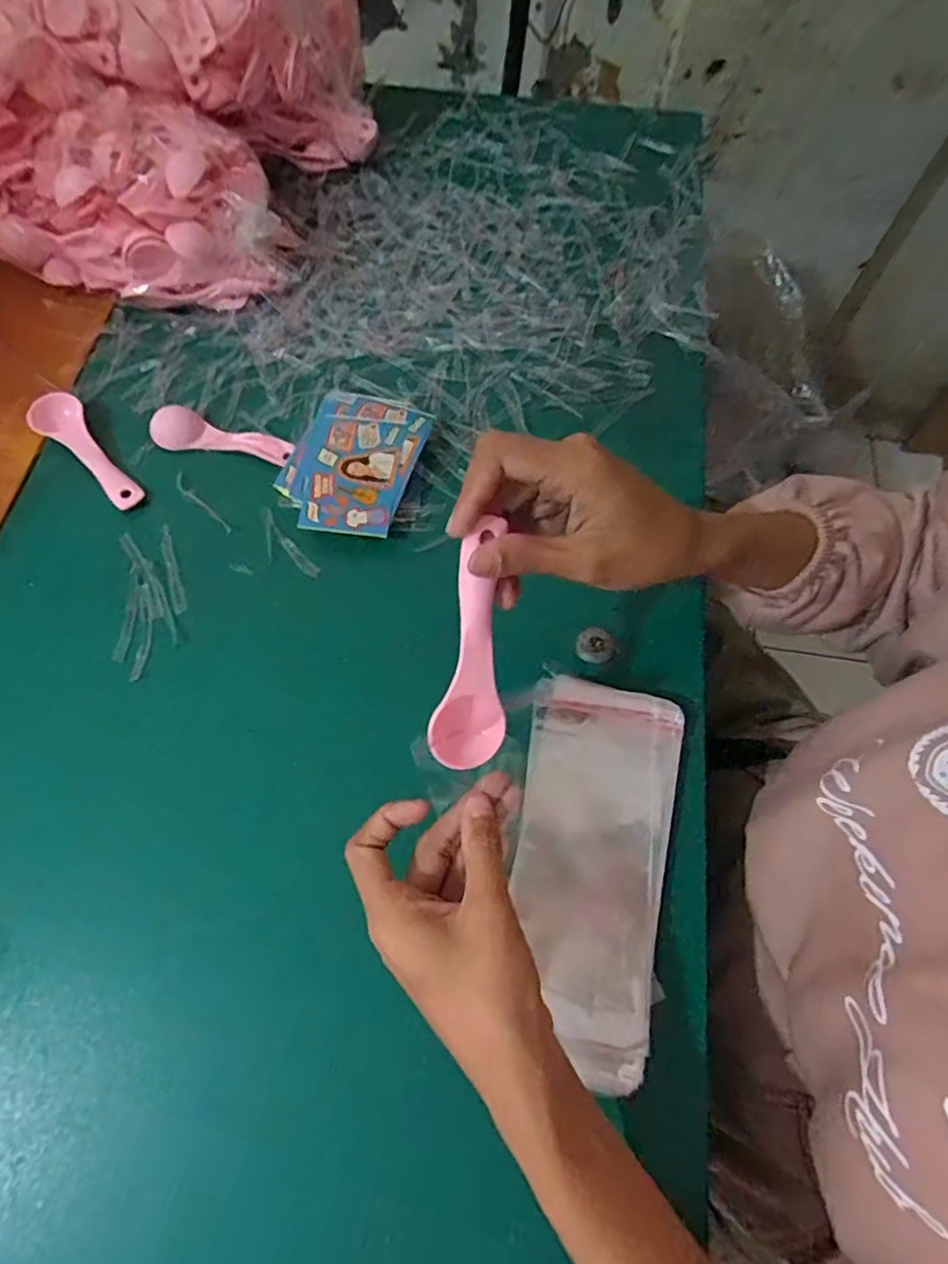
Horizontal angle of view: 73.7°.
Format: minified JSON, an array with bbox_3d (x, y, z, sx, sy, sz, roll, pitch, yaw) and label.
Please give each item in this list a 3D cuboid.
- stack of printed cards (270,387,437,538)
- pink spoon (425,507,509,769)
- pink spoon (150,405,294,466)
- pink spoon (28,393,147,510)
[{"bbox_3d":[-0.086,-0.120,0.447,0.089,0.021,0.116,17,67,6],"label":"stack of printed cards"},{"bbox_3d":[0.000,0.007,0.281,0.033,0.010,0.109,4,99,0],"label":"pink spoon"},{"bbox_3d":[-0.186,-0.141,0.465,0.106,0.012,0.032,18,67,6],"label":"pink spoon"},{"bbox_3d":[-0.275,-0.128,0.447,0.034,0.016,0.106,-39,73,-17],"label":"pink spoon"}]

